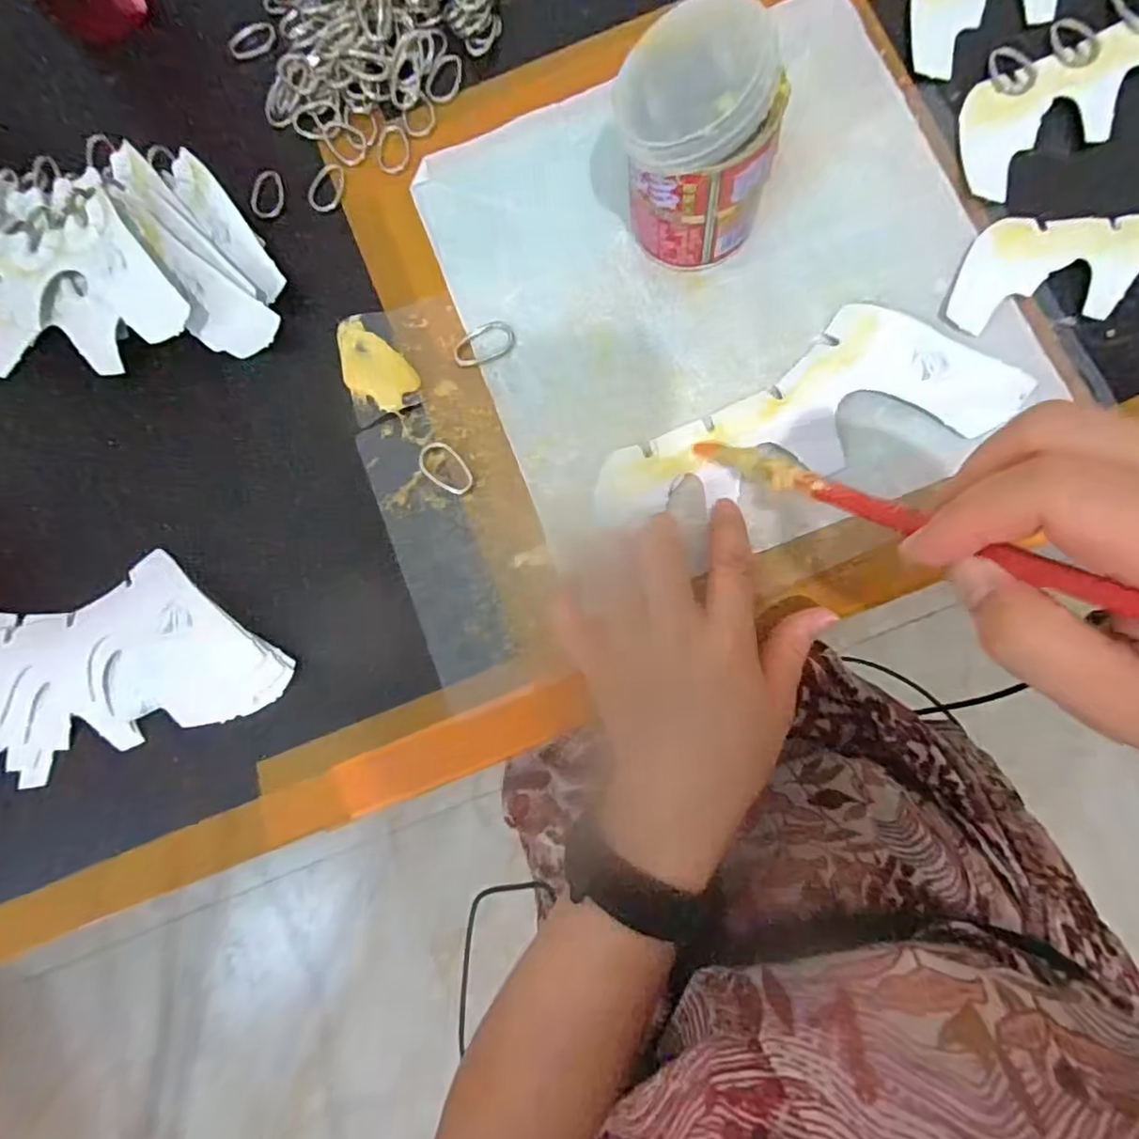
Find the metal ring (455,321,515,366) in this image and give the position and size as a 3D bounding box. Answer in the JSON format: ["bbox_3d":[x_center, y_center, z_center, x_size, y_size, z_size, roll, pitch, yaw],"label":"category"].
[{"bbox_3d":[-0.046,-0.121,0.320,0.035,0.004,0.021,-29,82,1],"label":"metal ring"}]

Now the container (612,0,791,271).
[{"bbox_3d":[0.057,-0.191,0.273,0.068,0.092,0.061,6,84,6],"label":"container"}]

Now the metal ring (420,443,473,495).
[{"bbox_3d":[-0.065,-0.053,0.315,0.019,0.004,0.034,-44,82,-1],"label":"metal ring"}]

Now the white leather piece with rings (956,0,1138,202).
[{"bbox_3d":[0.293,-0.266,0.304,0.214,0.008,0.084,-23,82,2],"label":"white leather piece with rings"}]

